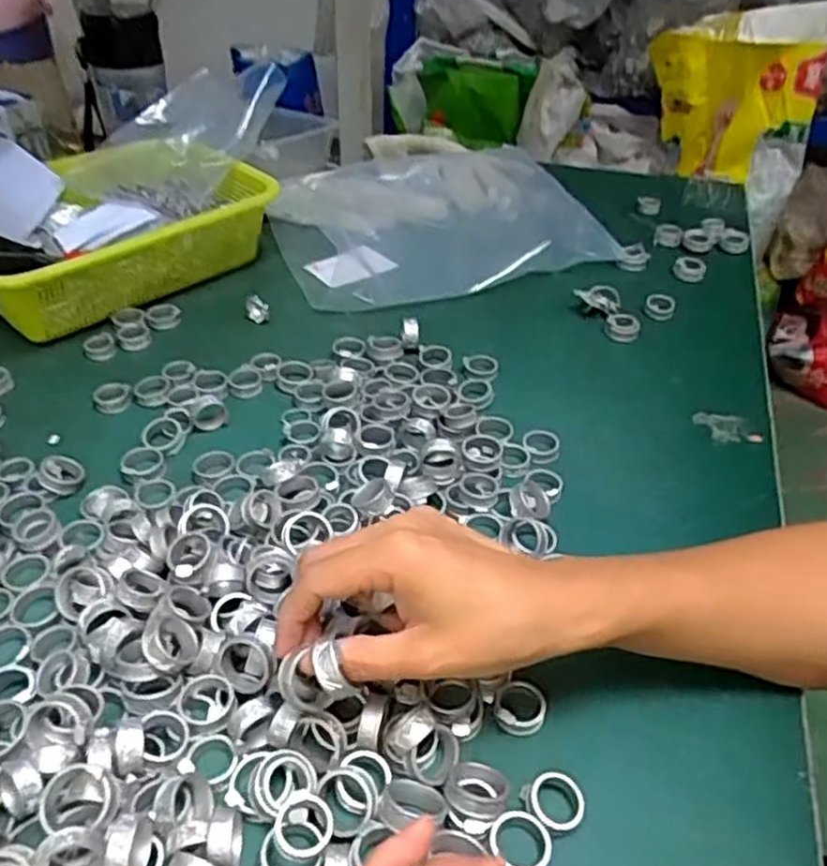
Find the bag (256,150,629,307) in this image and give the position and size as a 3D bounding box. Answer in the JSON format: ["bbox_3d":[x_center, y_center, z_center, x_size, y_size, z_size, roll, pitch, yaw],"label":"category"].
[{"bbox_3d":[0.018,-0.216,0.740,0.299,0.039,0.251,-11,42,-18],"label":"bag"}]

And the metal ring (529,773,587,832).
[{"bbox_3d":[0.061,0.155,0.313,0.022,0.007,0.022,2,39,-2],"label":"metal ring"}]

